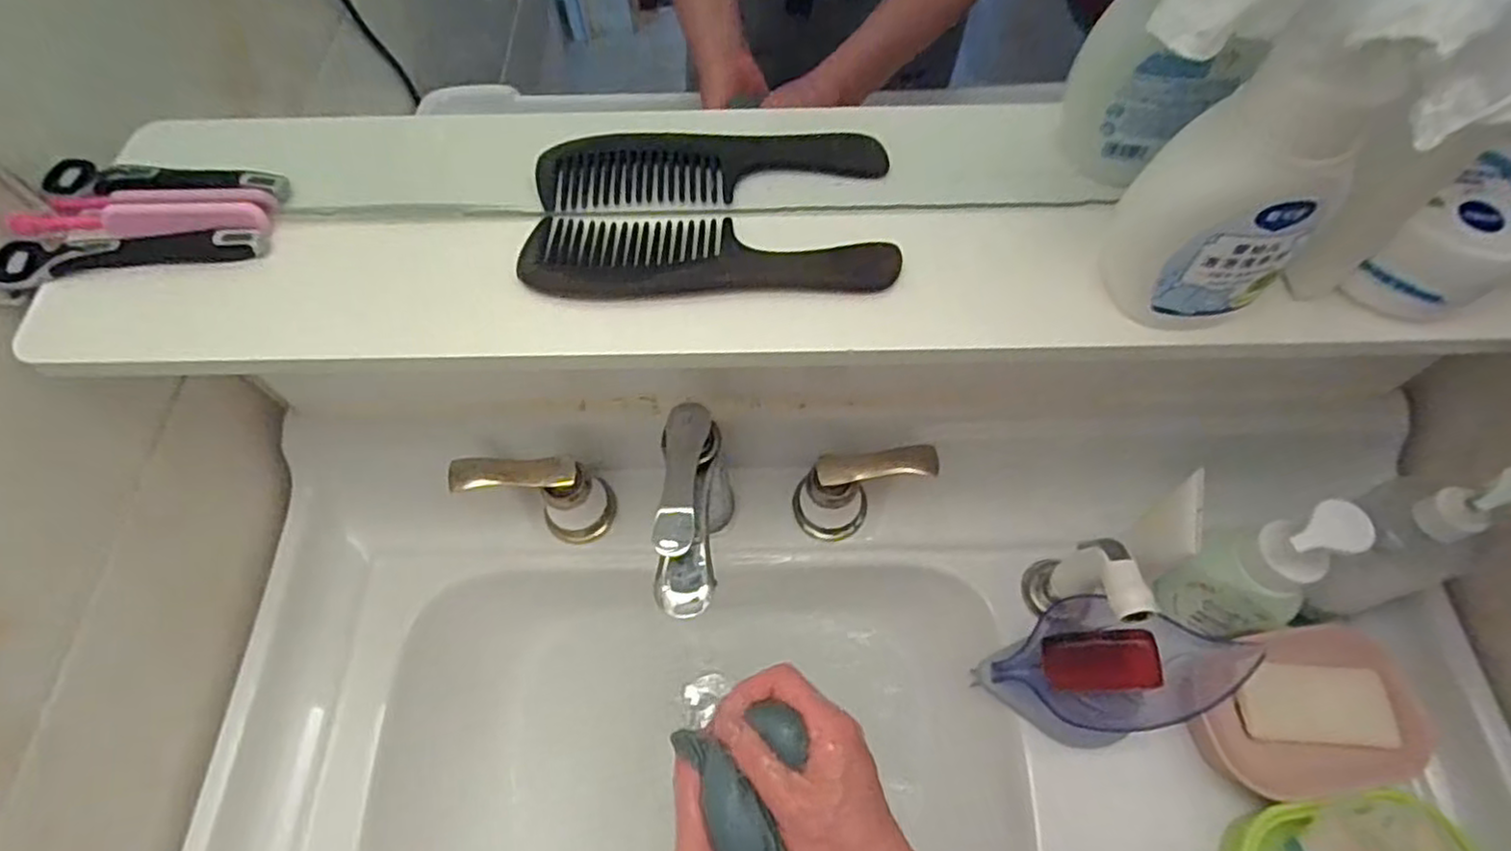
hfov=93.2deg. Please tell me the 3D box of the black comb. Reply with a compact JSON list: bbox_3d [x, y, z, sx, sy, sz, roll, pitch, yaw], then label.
[{"bbox_3d":[-0.024,-0.088,0.371,0.190,0.004,0.054,0,62,0],"label":"black comb"}]

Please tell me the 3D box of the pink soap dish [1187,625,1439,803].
[{"bbox_3d":[0.388,0.206,0.515,0.160,0.034,0.106,-6,62,-3],"label":"pink soap dish"}]

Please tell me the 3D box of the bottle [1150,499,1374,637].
[{"bbox_3d":[0.355,0.104,0.501,0.063,0.153,0.061,-8,62,-4],"label":"bottle"}]

